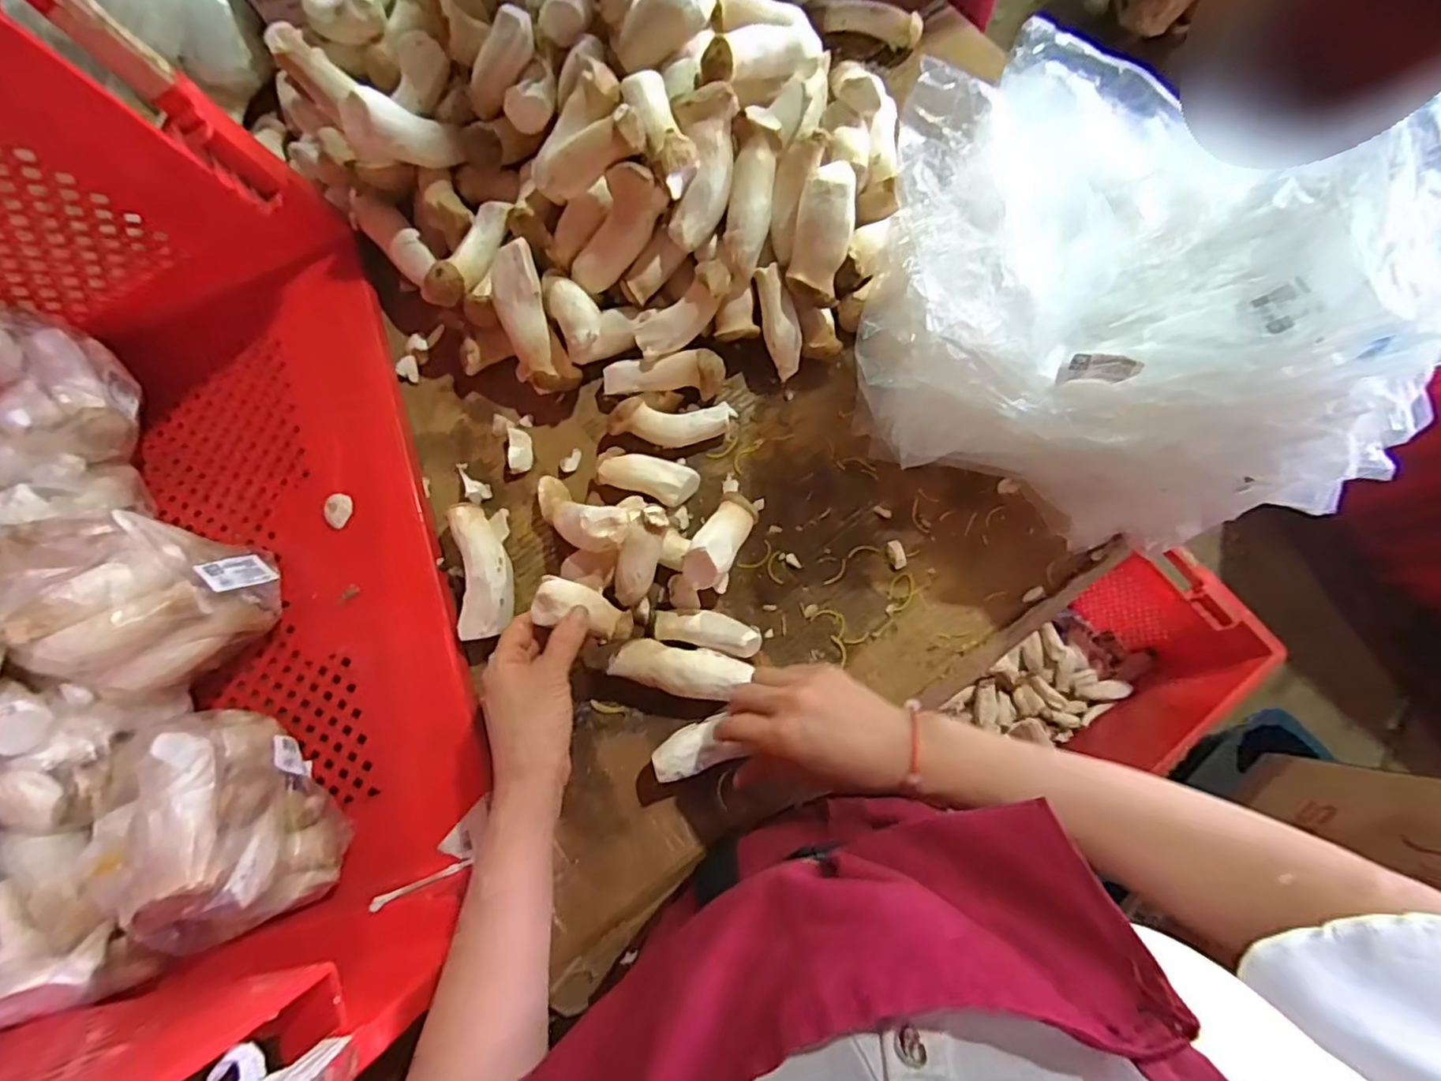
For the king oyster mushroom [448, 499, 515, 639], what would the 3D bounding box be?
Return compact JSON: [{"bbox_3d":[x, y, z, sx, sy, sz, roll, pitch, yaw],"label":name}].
[{"bbox_3d":[-0.196,0.024,0.518,0.039,0.031,0.112,-9,78,-1],"label":"king oyster mushroom"}]

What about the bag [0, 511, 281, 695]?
[{"bbox_3d":[-0.435,0.039,0.467,0.126,0.116,0.117,41,82,8],"label":"bag"}]

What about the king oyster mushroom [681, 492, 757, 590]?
[{"bbox_3d":[0.002,-0.004,0.499,0.035,0.029,0.088,26,52,6],"label":"king oyster mushroom"}]

